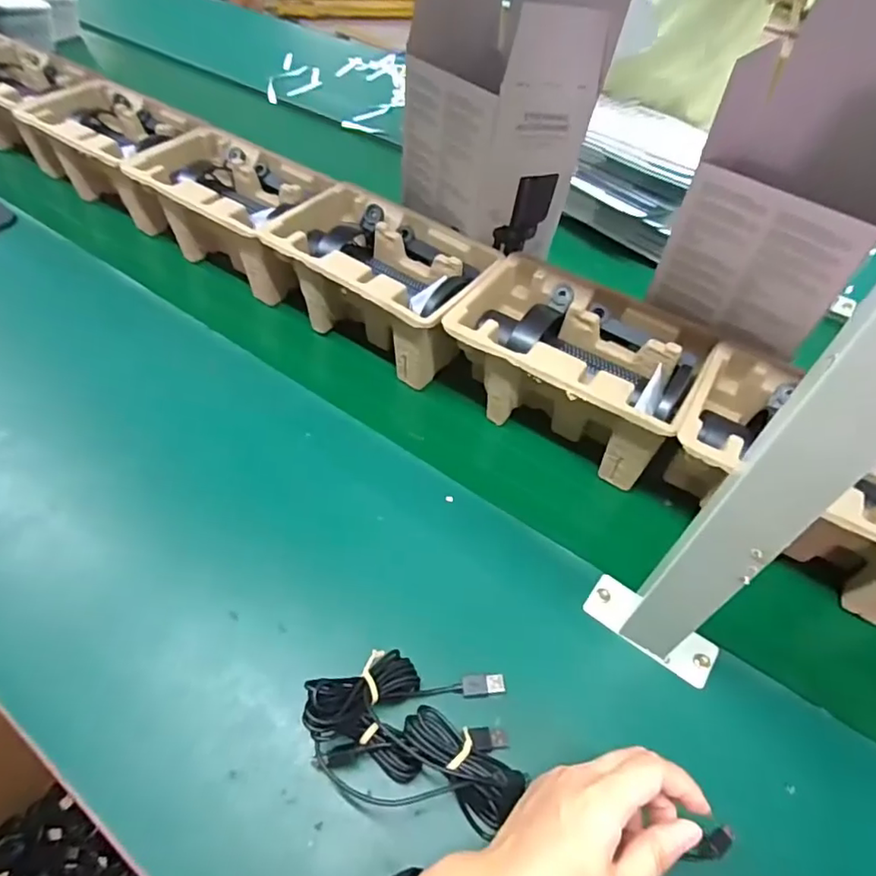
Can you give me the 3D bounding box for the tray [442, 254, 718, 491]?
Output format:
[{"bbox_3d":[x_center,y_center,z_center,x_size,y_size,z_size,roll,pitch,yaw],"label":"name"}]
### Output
[{"bbox_3d":[0.138,-0.071,0.557,0.234,0.104,0.148,26,59,20],"label":"tray"}]

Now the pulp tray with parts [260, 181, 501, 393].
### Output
[{"bbox_3d":[-0.057,-0.167,0.631,0.233,0.110,0.150,29,58,24],"label":"pulp tray with parts"}]

